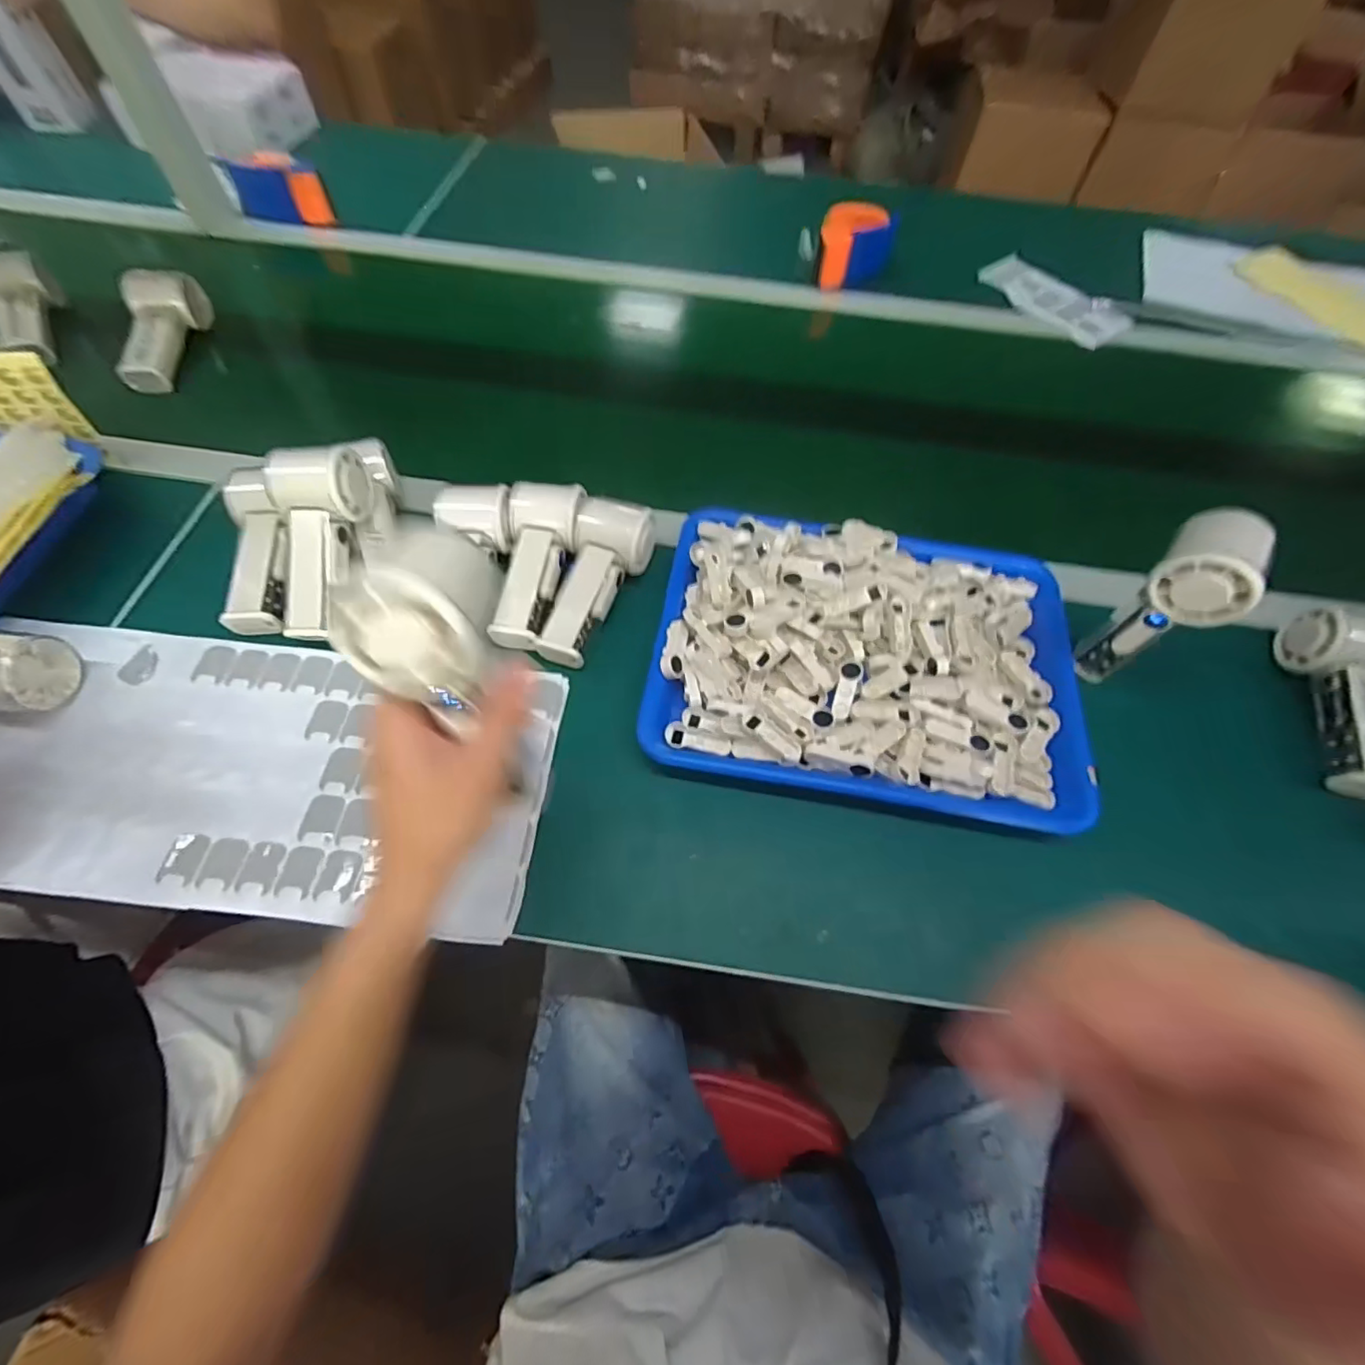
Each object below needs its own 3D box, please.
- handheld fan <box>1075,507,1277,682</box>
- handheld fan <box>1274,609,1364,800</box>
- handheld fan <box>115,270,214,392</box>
[{"bbox_3d":[0.356,-0.054,0.434,0.053,0.150,0.057,35,64,15],"label":"handheld fan"},{"bbox_3d":[0.540,0.018,0.466,0.058,0.052,0.153,5,73,0],"label":"handheld fan"},{"bbox_3d":[-0.579,-0.390,0.642,0.043,0.059,0.154,-4,61,-6],"label":"handheld fan"}]

